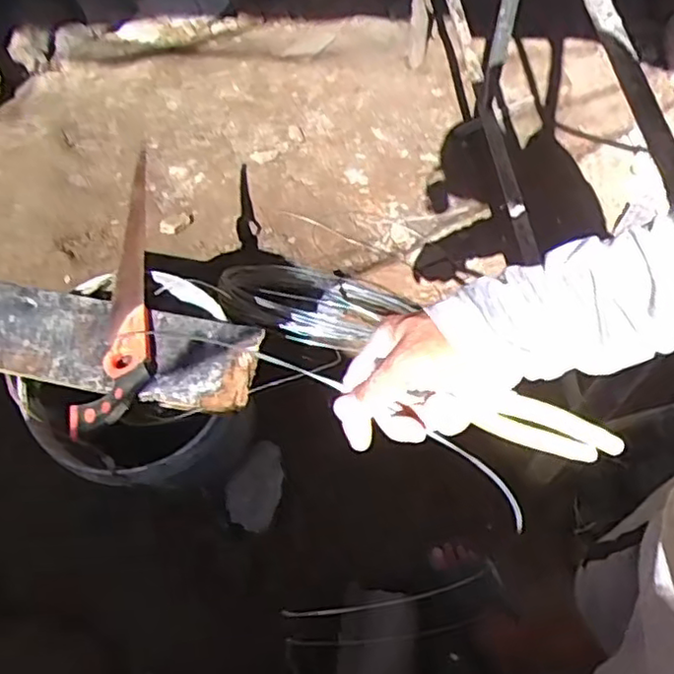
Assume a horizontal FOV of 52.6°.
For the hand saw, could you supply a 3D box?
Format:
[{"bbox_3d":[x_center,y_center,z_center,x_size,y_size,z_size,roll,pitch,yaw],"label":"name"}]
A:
[{"bbox_3d":[-0.285,-0.074,0.968,0.093,0.051,0.451,4,61,3],"label":"hand saw"}]

